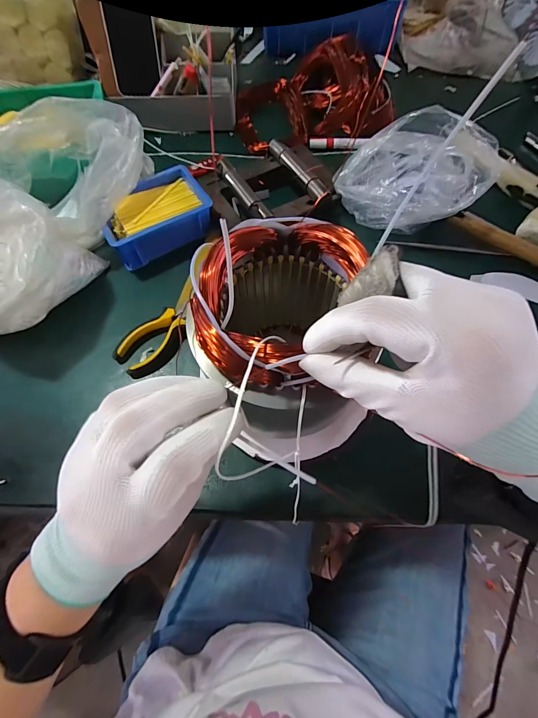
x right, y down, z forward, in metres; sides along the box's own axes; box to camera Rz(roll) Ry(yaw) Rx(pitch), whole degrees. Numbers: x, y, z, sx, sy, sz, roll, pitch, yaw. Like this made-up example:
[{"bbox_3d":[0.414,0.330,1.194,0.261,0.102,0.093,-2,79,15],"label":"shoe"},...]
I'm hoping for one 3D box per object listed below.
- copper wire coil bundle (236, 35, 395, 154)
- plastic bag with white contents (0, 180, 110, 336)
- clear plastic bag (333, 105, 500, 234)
[{"bbox_3d":[0.076,-0.469,0.569,0.266,0.076,0.220,2,66,1],"label":"copper wire coil bundle"},{"bbox_3d":[-0.306,-0.100,0.372,0.129,0.114,0.162,12,67,5],"label":"plastic bag with white contents"},{"bbox_3d":[0.189,-0.248,0.435,0.181,0.105,0.141,3,66,1],"label":"clear plastic bag"}]

